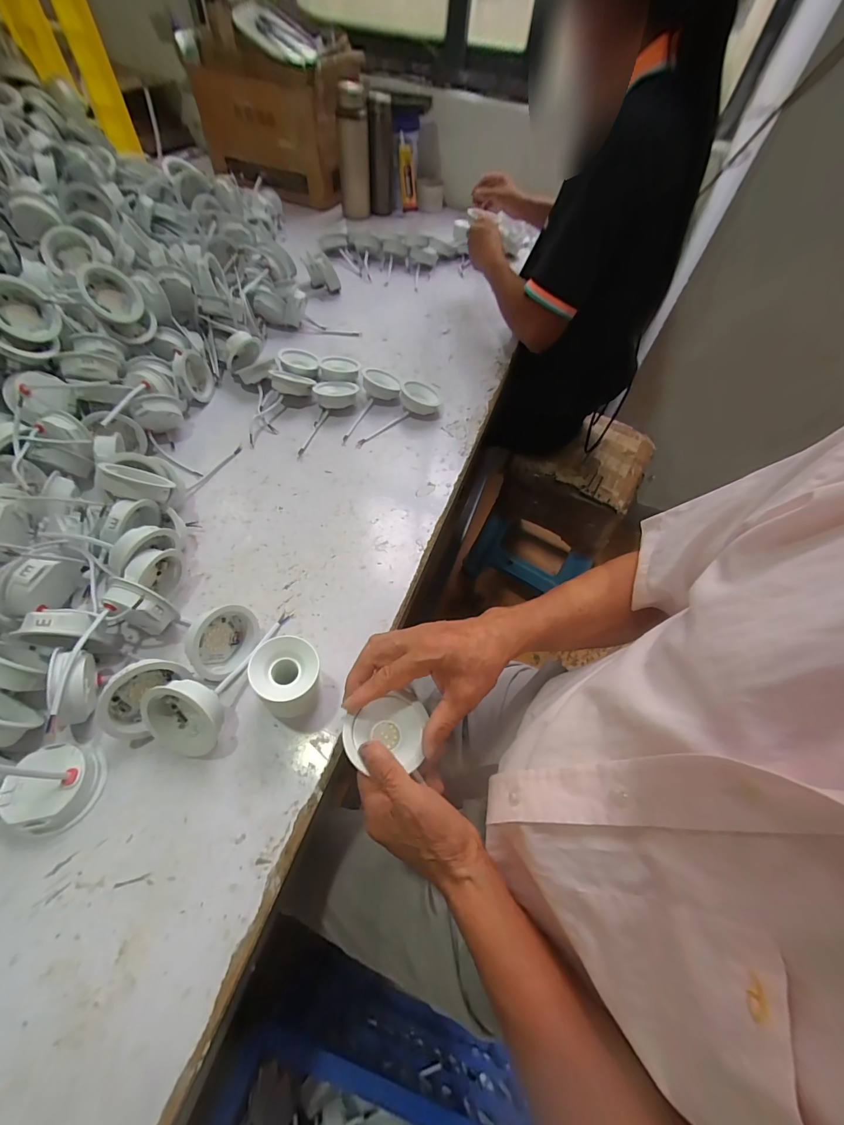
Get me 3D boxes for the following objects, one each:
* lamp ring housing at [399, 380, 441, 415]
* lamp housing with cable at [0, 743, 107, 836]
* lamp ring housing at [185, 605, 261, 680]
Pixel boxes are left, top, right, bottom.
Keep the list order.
[{"bbox_3d":[0.000,-0.271,0.663,0.067,0.026,0.070,43,47,8],"label":"lamp ring housing"},{"bbox_3d":[-0.303,0.161,0.297,0.060,0.115,0.064,5,56,-1],"label":"lamp housing with cable"},{"bbox_3d":[-0.201,0.075,0.397,0.029,0.060,0.071,8,55,39],"label":"lamp ring housing"}]

